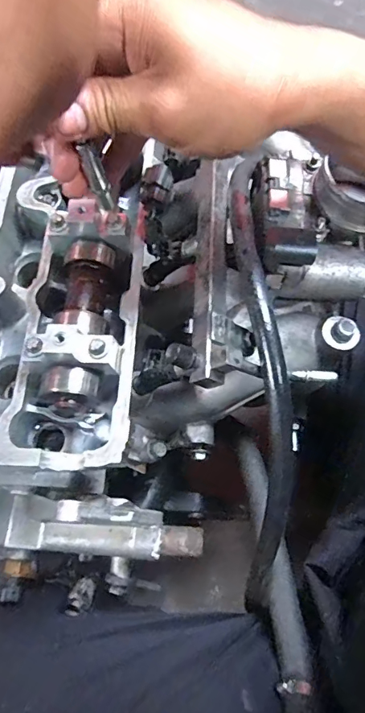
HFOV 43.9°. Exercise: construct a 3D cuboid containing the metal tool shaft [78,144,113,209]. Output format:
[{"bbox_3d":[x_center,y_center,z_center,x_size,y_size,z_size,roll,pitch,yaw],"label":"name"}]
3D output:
[{"bbox_3d":[-0.050,-0.104,0.264,0.011,0.048,0.004,-29,66,-6],"label":"metal tool shaft"}]

